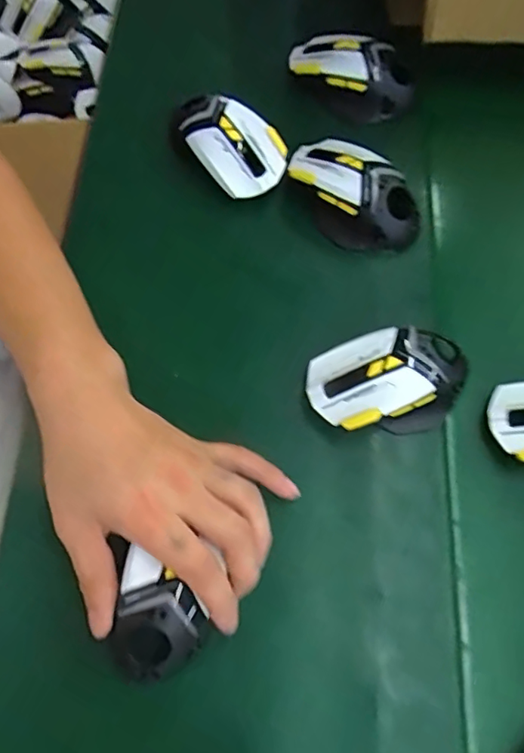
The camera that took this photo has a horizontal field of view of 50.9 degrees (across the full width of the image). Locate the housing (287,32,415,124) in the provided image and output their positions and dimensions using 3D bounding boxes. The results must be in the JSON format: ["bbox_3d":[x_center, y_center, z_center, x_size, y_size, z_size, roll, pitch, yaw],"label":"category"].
[{"bbox_3d":[0.079,-0.274,0.508,0.118,0.054,0.065,23,70,7],"label":"housing"}]

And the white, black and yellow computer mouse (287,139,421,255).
[{"bbox_3d":[0.074,-0.152,0.454,0.123,0.040,0.070,41,73,13],"label":"white, black and yellow computer mouse"}]

